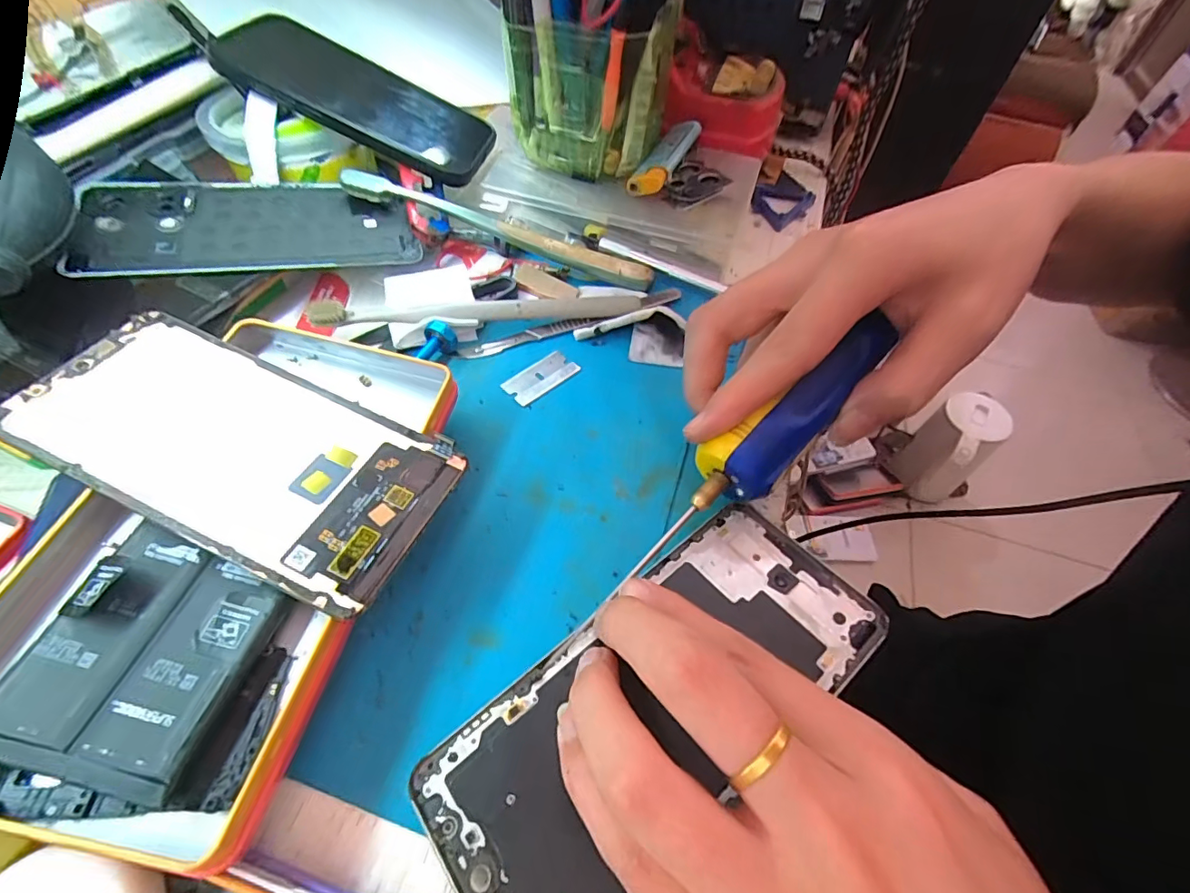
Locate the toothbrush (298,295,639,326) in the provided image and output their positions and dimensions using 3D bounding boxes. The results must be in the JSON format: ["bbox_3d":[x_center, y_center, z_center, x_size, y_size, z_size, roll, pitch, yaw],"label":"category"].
[{"bbox_3d":[-0.059,-0.073,0.271,0.168,0.020,0.016,-5,56,-6],"label":"toothbrush"}]

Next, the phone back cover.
[{"bbox_3d":[-0.179,-0.118,0.266,0.151,0.005,0.079,-11,61,-19],"label":"phone back cover"}]

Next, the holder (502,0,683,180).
[{"bbox_3d":[-0.001,-0.213,0.305,0.084,0.076,0.064,12,56,5],"label":"holder"}]

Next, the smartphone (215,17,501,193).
[{"bbox_3d":[-0.137,-0.205,0.301,0.144,0.011,0.070,22,55,-12],"label":"smartphone"}]

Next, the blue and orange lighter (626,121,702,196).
[{"bbox_3d":[0.045,-0.185,0.325,0.021,0.017,0.079,23,57,12],"label":"blue and orange lighter"}]

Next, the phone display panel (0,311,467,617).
[{"bbox_3d":[-0.131,-0.001,0.186,0.151,0.004,0.070,23,55,7],"label":"phone display panel"}]

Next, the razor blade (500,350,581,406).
[{"bbox_3d":[-0.028,-0.037,0.260,0.038,0.004,0.019,-36,64,-24],"label":"razor blade"}]

